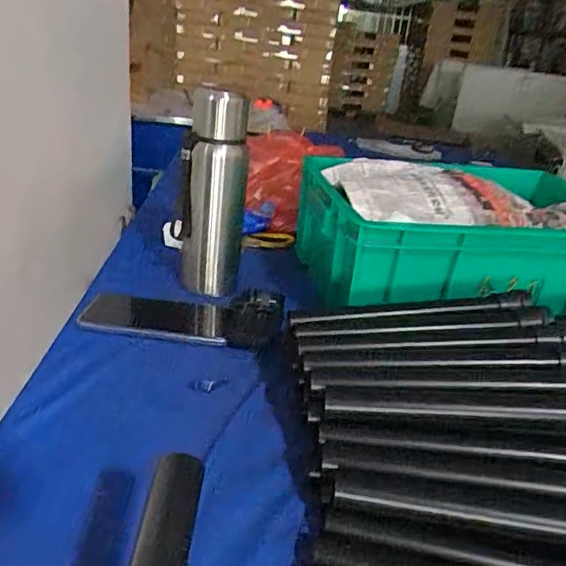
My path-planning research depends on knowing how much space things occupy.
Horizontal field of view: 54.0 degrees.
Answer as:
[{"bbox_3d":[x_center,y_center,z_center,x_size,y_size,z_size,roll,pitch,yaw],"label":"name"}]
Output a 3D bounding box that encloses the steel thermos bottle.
[{"bbox_3d":[-0.080,-0.108,0.665,0.066,0.228,0.064,4,24,-4],"label":"steel thermos bottle"}]

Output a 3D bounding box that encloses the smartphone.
[{"bbox_3d":[-0.143,0.038,0.626,0.153,0.014,0.086,6,24,1],"label":"smartphone"}]

